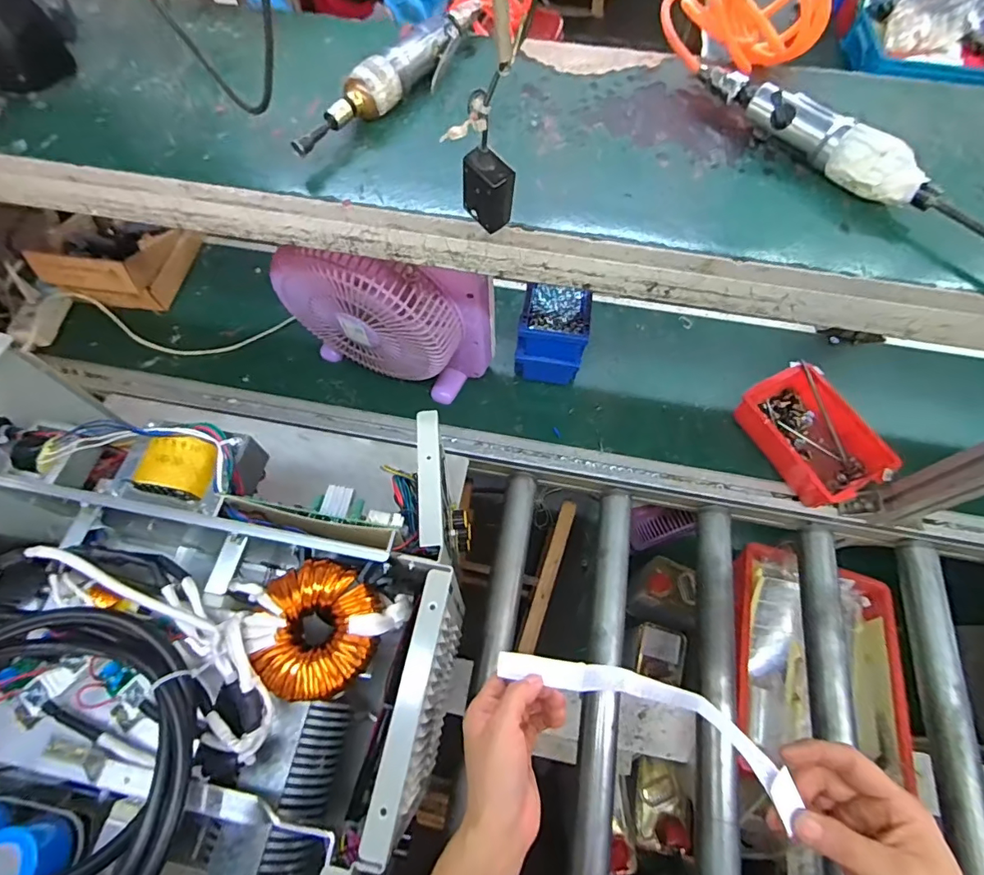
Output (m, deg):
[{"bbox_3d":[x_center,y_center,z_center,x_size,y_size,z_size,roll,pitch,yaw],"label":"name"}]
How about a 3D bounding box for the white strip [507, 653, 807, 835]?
[{"bbox_3d":[0.105,0.206,0.378,0.221,0.028,0.048,9,62,31],"label":"white strip"}]

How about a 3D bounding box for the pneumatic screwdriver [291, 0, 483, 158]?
[{"bbox_3d":[-0.089,-0.358,0.484,0.055,0.041,0.279,26,67,12],"label":"pneumatic screwdriver"}]

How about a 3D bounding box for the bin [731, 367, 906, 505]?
[{"bbox_3d":[0.483,-0.001,0.755,0.136,0.068,0.211,-29,68,-13],"label":"bin"}]

